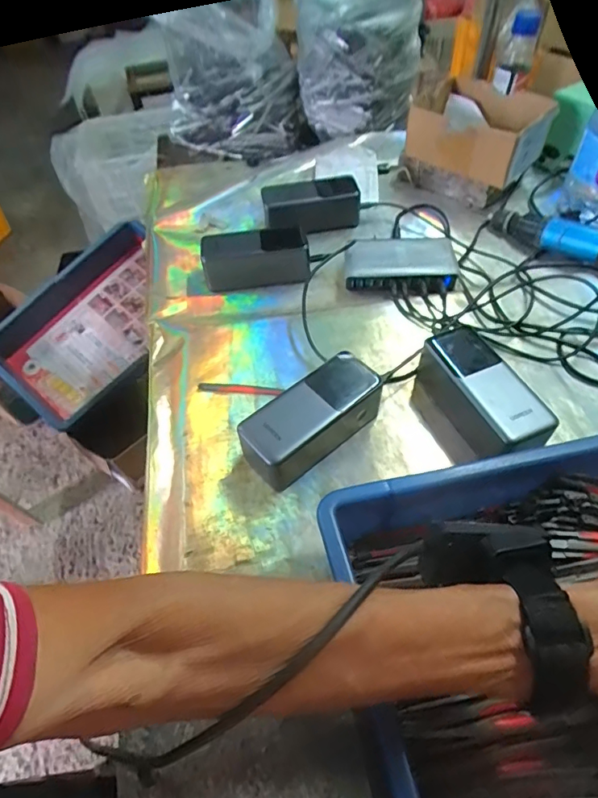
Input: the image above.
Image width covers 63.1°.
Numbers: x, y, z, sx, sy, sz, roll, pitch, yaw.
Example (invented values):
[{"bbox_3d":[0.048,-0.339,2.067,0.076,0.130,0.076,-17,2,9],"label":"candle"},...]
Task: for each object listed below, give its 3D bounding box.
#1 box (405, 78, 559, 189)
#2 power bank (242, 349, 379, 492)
[{"bbox_3d":[0.245,-0.355,0.652,0.148,0.064,0.146,-39,60,-24],"label":"box"},{"bbox_3d":[0.011,0.019,0.431,0.125,0.056,0.049,-33,57,-20],"label":"power bank"}]

